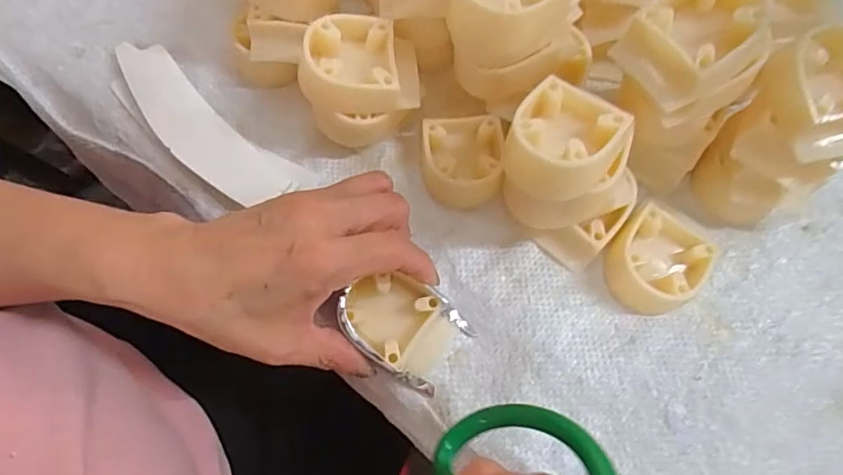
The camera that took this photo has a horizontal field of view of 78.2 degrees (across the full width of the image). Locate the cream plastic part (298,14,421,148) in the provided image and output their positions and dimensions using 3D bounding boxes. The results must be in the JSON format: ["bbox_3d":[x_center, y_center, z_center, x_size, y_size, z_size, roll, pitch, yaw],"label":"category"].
[{"bbox_3d":[-0.035,-0.083,0.290,0.063,0.061,0.052,-10,70,-6],"label":"cream plastic part"}]

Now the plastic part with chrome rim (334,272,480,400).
[{"bbox_3d":[-0.010,0.045,0.267,0.061,0.025,0.045,33,72,10],"label":"plastic part with chrome rim"}]

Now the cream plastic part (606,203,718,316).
[{"bbox_3d":[0.126,0.013,0.280,0.049,0.021,0.052,1,70,-2],"label":"cream plastic part"}]

